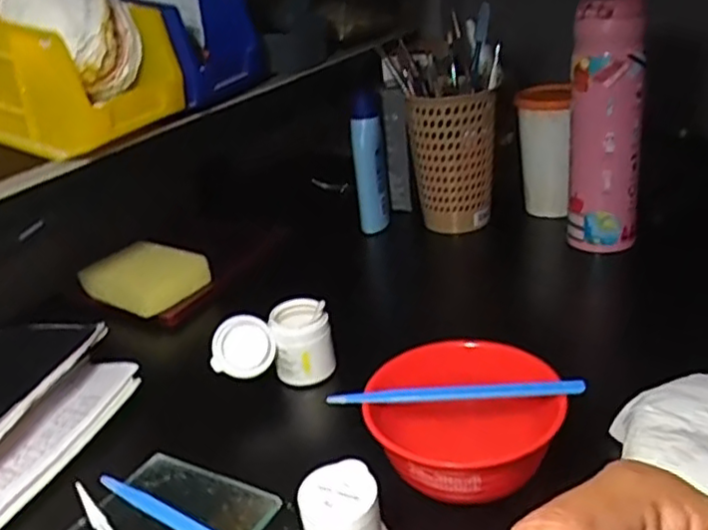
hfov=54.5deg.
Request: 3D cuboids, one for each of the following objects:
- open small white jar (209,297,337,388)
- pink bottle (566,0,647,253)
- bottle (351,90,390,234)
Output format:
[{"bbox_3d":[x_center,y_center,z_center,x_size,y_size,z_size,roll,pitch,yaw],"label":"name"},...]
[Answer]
[{"bbox_3d":[-0.060,0.060,0.502,0.084,0.054,0.040,-13,26,-14],"label":"open small white jar"},{"bbox_3d":[0.219,-0.113,0.594,0.060,0.219,0.056,2,27,17],"label":"pink bottle"},{"bbox_3d":[0.017,-0.109,0.734,0.031,0.145,0.039,-4,25,4],"label":"bottle"}]

